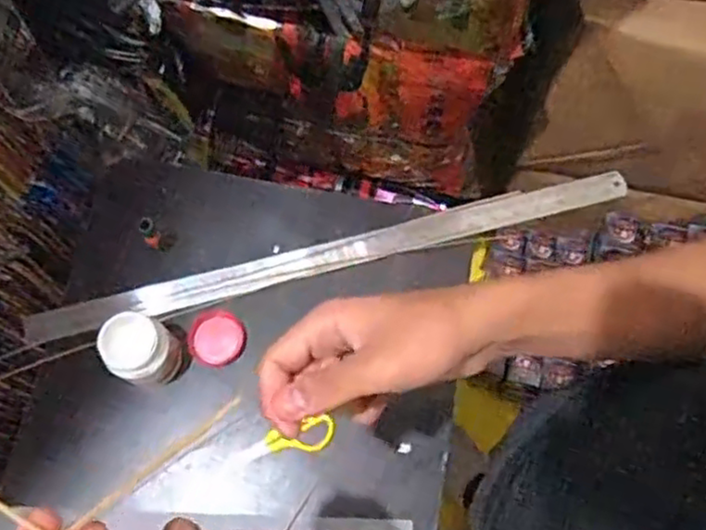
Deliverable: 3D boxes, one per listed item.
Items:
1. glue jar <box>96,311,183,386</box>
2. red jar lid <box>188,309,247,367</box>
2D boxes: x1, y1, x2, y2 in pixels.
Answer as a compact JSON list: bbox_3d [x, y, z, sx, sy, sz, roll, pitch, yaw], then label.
[{"bbox_3d":[-0.190,0.080,0.623,0.063,0.068,0.058,30,73,10],"label":"glue jar"},{"bbox_3d":[-0.131,0.071,0.661,0.053,0.010,0.052,0,70,0],"label":"red jar lid"}]

